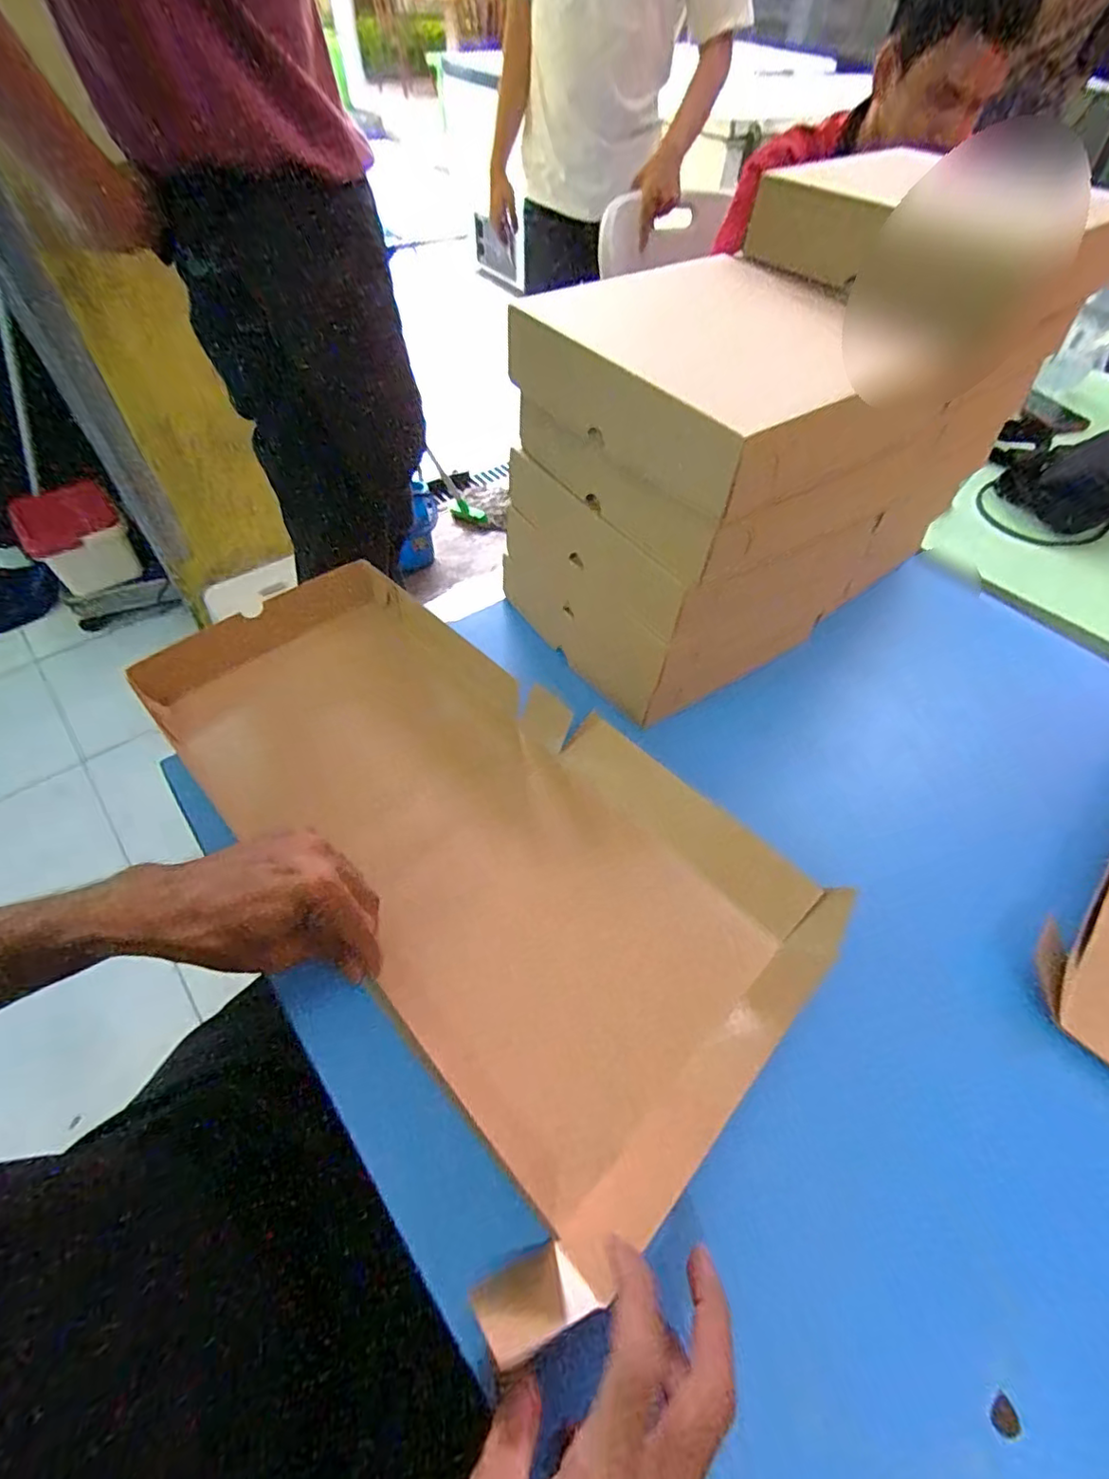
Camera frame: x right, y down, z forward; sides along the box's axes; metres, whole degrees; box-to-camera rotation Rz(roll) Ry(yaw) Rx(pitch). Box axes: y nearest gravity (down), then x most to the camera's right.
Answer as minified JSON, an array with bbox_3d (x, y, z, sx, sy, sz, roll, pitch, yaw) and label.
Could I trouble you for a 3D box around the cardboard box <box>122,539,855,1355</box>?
[{"bbox_3d":[-0.087,0.062,0.454,0.285,0.090,0.542,-38,63,-26],"label":"cardboard box"}]

